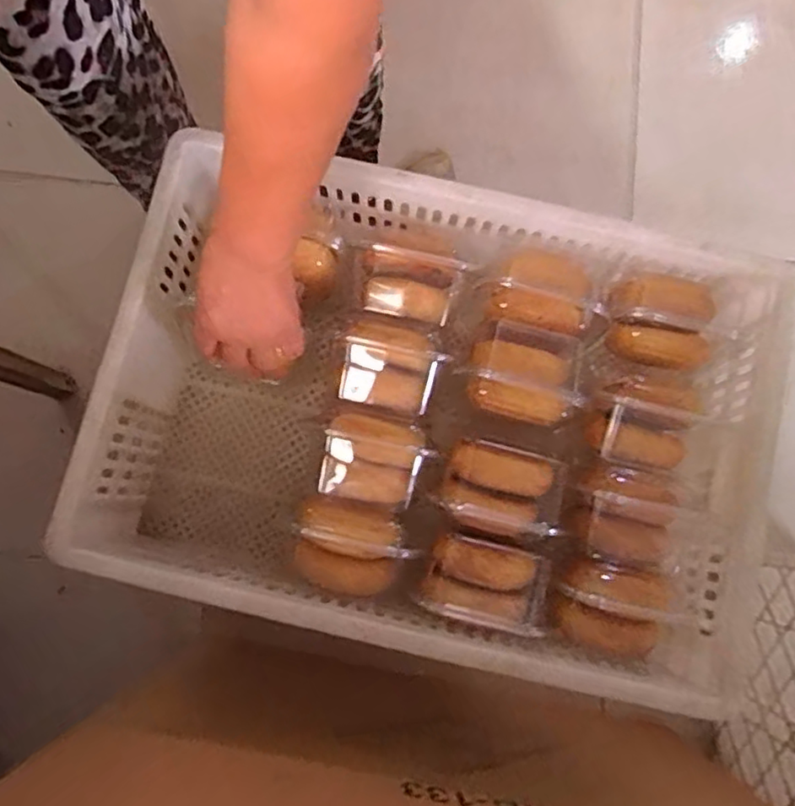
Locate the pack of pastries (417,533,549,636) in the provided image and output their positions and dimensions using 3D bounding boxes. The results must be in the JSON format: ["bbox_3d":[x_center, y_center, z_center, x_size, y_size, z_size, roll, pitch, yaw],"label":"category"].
[{"bbox_3d":[0.080,0.163,0.569,0.109,0.038,0.073,16,80,0],"label":"pack of pastries"}]

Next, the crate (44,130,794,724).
[{"bbox_3d":[0.034,0.017,0.624,0.576,0.169,0.402,13,80,0],"label":"crate"}]

